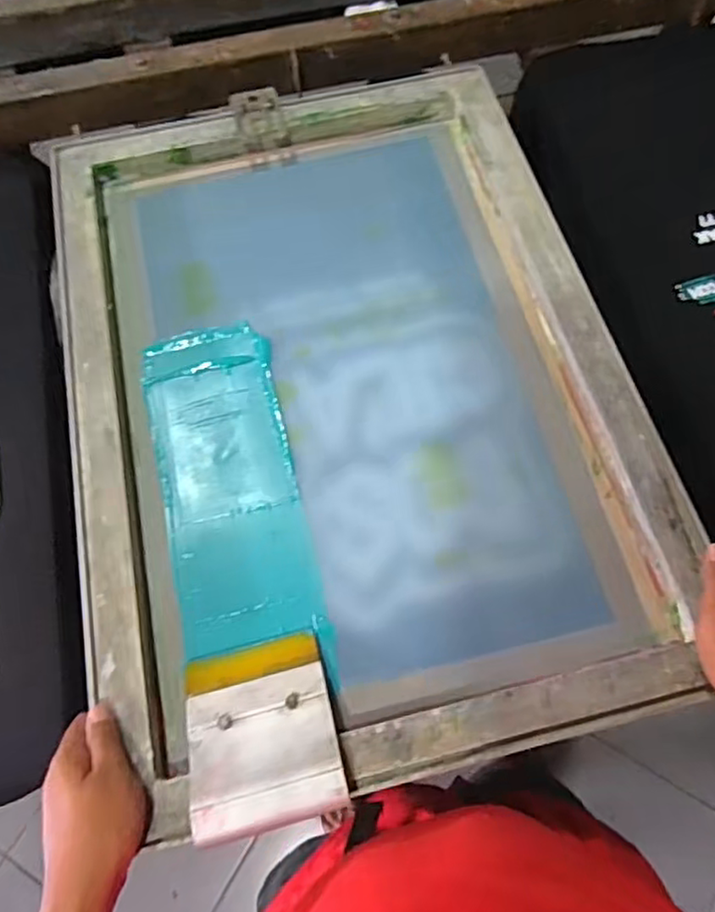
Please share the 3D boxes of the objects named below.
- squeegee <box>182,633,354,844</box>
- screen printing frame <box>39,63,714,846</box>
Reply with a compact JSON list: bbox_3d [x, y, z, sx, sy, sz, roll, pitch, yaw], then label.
[{"bbox_3d":[-0.068,0.189,0.457,0.100,0.015,0.132,-14,41,-5],"label":"squeegee"},{"bbox_3d":[-0.016,-0.077,0.586,0.470,0.054,0.657,-13,69,-3],"label":"screen printing frame"}]

